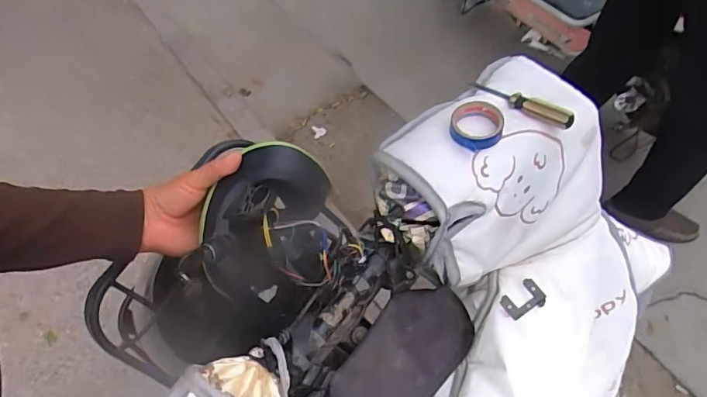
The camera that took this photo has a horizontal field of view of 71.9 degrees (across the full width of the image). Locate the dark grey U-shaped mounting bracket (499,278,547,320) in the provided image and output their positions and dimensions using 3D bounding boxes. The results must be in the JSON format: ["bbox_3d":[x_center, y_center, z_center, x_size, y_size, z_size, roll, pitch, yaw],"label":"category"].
[{"bbox_3d":[0.193,0.115,0.552,0.047,0.006,0.032,-33,61,-3],"label":"dark grey U-shaped mounting bracket"}]

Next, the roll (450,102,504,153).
[{"bbox_3d":[0.121,-0.072,0.478,0.050,0.017,0.052,4,54,5],"label":"roll"}]

